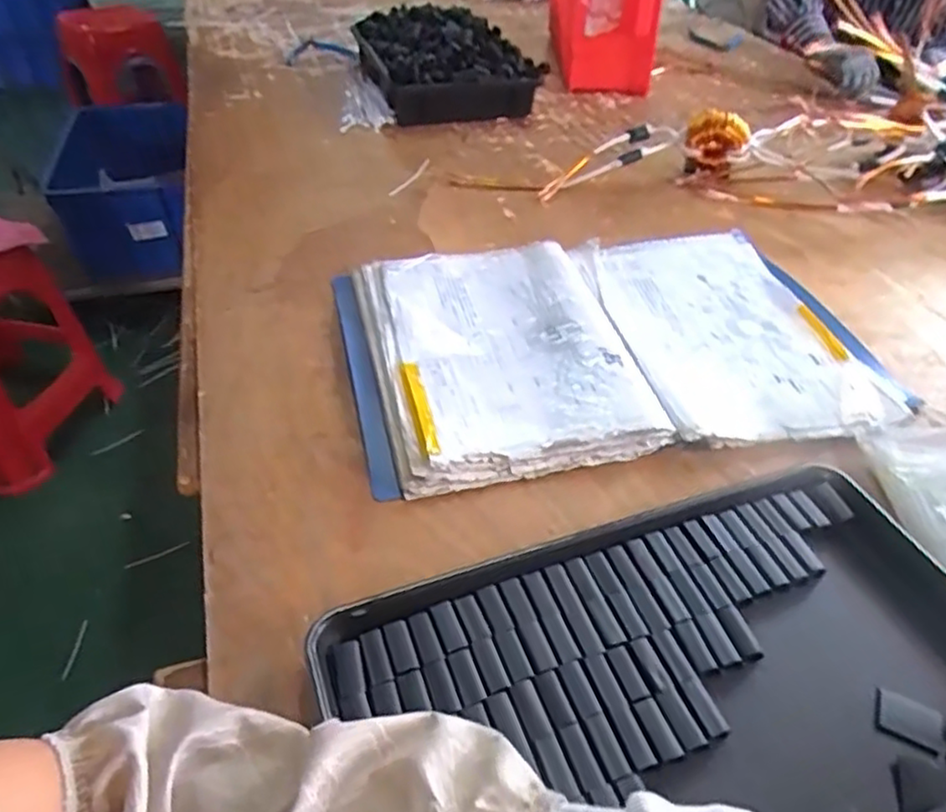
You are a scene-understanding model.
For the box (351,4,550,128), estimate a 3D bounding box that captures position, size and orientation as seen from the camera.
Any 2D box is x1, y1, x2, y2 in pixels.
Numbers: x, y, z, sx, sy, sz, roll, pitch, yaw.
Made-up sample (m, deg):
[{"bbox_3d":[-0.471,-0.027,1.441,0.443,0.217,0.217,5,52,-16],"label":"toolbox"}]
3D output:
[{"bbox_3d":[-0.049,-0.594,1.153,0.251,0.114,0.299,-12,44,-15],"label":"box"}]

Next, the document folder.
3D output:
[{"bbox_3d":[0.121,-0.071,0.643,0.473,0.030,0.319,-8,43,-11],"label":"document folder"}]

